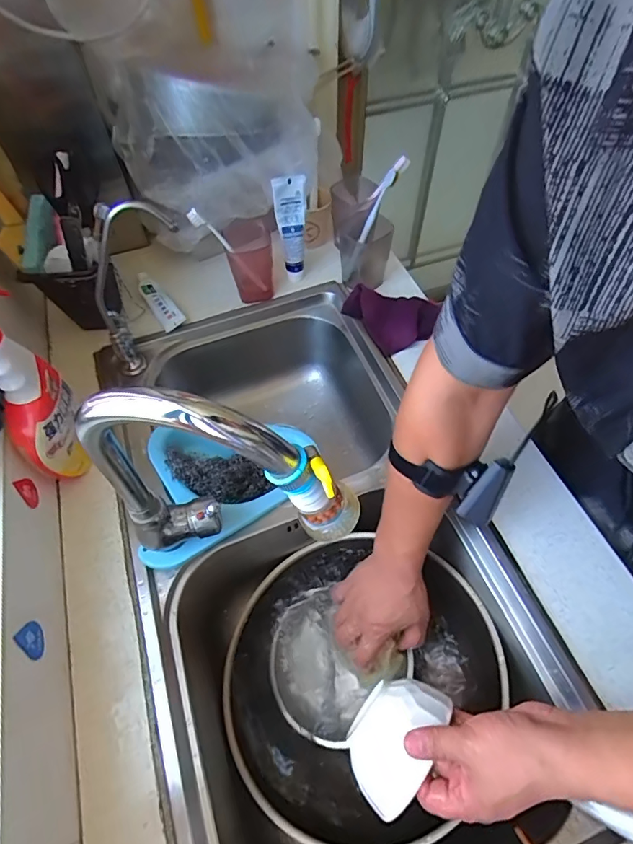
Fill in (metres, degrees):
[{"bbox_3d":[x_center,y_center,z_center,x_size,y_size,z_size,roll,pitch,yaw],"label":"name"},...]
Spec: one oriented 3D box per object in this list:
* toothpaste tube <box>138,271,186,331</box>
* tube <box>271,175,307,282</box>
[{"bbox_3d":[-0.264,-0.202,0.749,0.037,0.019,0.144,-31,62,-17],"label":"toothpaste tube"},{"bbox_3d":[-0.039,-0.301,0.710,0.048,0.180,0.024,-4,58,-1],"label":"tube"}]

